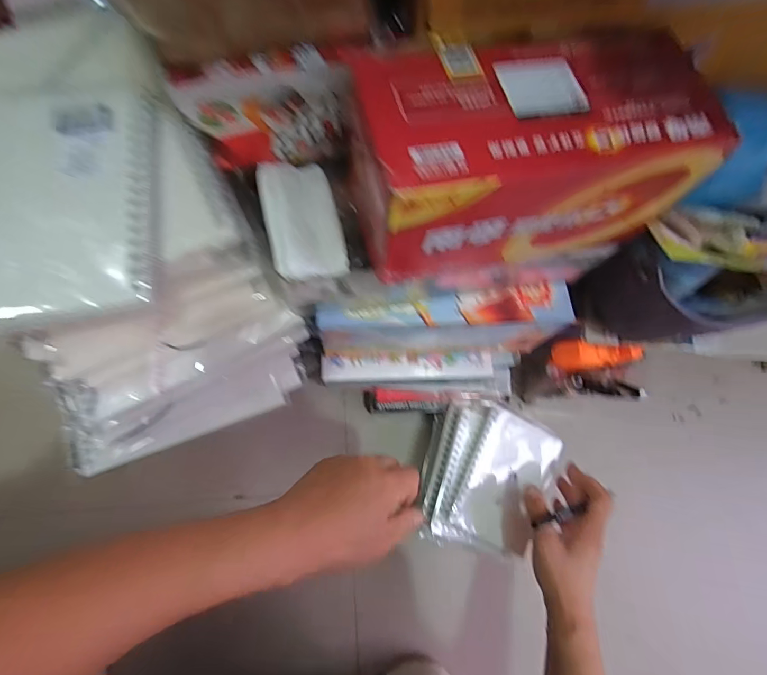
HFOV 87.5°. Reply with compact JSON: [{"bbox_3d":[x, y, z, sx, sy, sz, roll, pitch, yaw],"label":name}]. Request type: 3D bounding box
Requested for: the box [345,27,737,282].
[{"bbox_3d":[0.079,-0.107,0.235,0.194,0.083,0.104,-9,76,-4],"label":"box"}]

